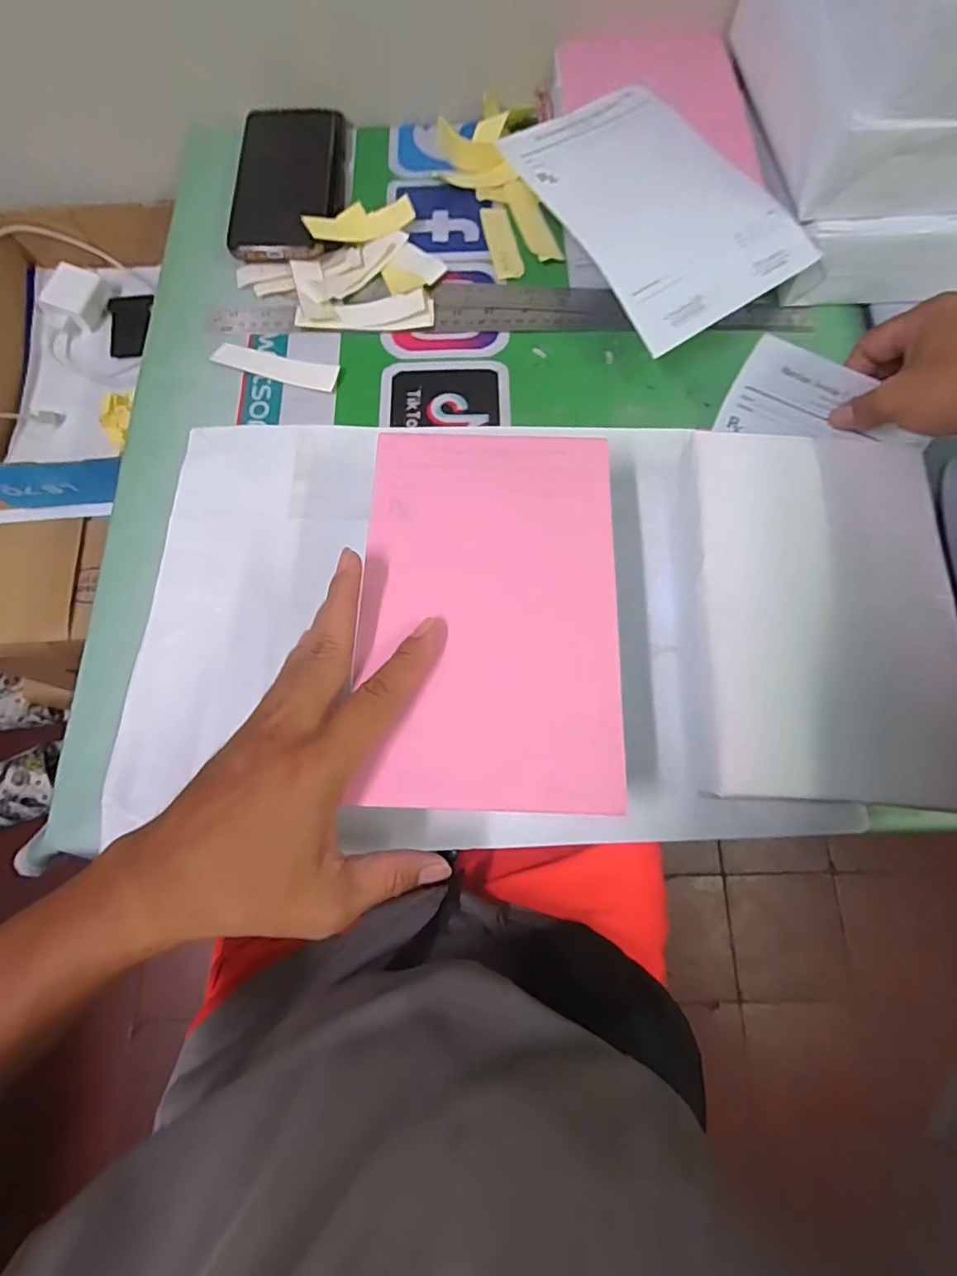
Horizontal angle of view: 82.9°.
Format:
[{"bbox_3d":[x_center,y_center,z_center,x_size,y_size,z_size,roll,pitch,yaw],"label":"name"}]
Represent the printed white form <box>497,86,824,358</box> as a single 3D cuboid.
[{"bbox_3d":[0.122,-0.312,0.391,0.129,0.029,0.206,-32,74,-10],"label":"printed white form"}]

